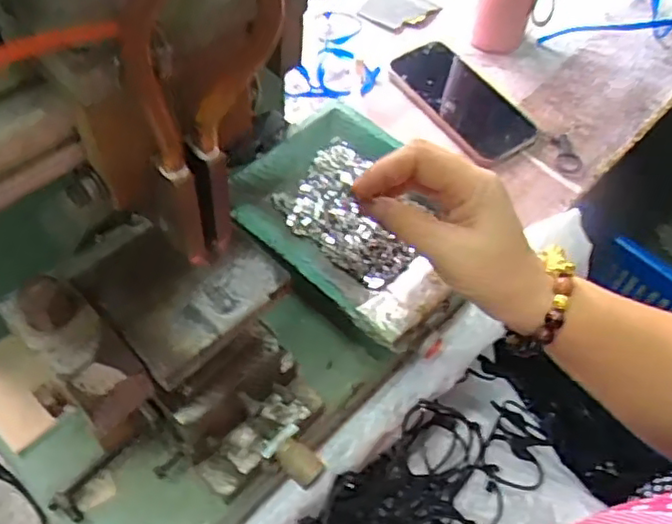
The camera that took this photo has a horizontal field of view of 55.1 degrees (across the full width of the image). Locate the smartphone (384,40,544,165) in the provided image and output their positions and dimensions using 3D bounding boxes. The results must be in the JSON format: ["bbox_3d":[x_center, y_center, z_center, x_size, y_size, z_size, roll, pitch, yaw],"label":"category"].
[{"bbox_3d":[0.130,-0.165,0.653,0.090,0.014,0.157,-32,63,-22],"label":"smartphone"}]

